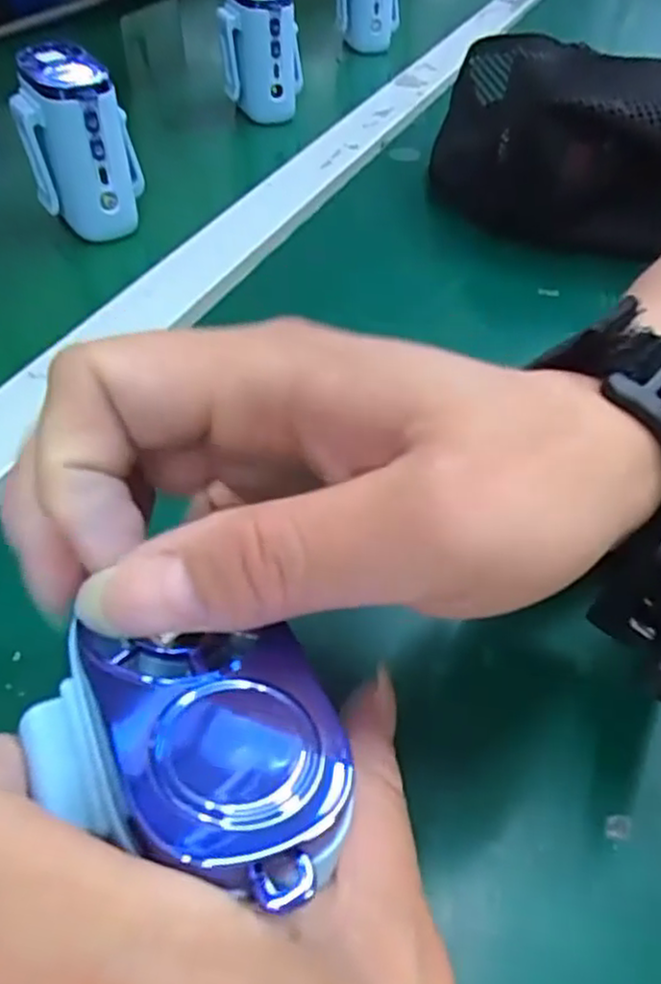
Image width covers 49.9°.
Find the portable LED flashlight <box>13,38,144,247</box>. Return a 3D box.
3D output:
[{"bbox_3d":[-0.138,-0.191,0.391,0.057,0.080,0.056,-14,48,-14],"label":"portable LED flashlight"}]

